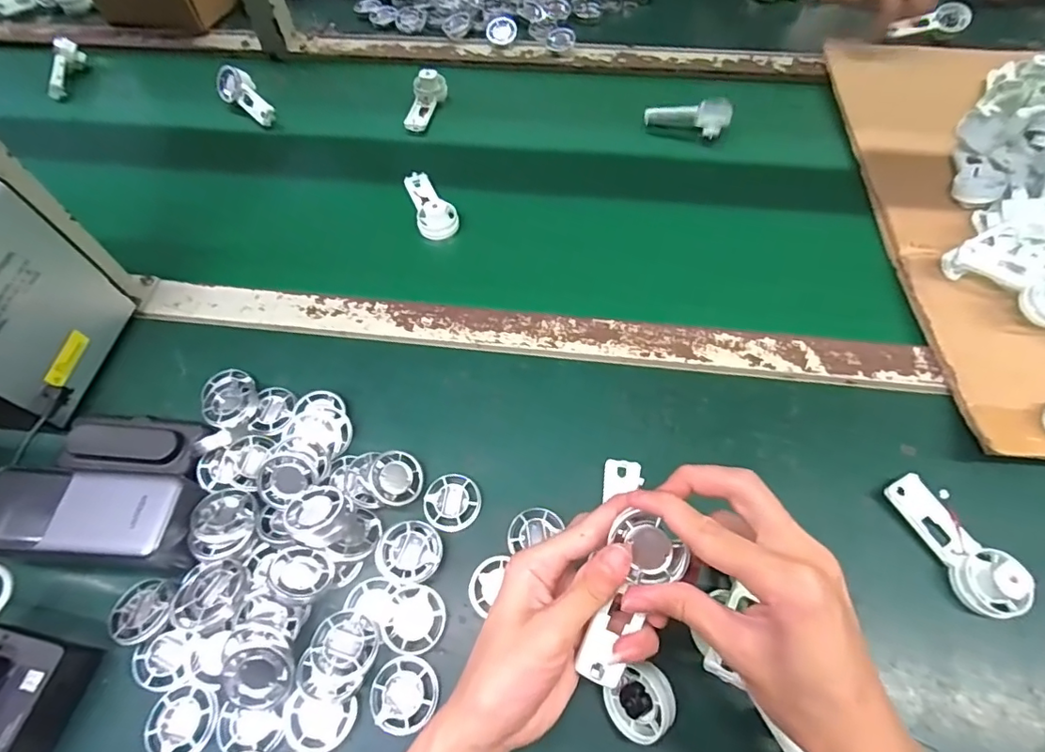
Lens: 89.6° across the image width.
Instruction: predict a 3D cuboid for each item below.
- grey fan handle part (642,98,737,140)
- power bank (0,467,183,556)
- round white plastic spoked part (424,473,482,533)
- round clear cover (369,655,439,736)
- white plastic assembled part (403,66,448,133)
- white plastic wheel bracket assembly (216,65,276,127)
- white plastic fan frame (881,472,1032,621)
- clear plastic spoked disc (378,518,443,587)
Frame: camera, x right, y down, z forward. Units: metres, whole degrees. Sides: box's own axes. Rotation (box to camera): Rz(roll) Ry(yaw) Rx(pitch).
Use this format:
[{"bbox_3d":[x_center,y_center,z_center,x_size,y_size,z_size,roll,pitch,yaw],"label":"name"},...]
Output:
[{"bbox_3d":[0.187,-0.290,0.600,0.092,0.042,0.026,12,62,9],"label":"grey fan handle part"},{"bbox_3d":[-0.291,0.091,0.346,0.130,0.027,0.050,2,59,3],"label":"power bank"},{"bbox_3d":[-0.049,0.090,0.374,0.039,0.010,0.038,-1,60,2],"label":"round white plastic spoked part"},{"bbox_3d":[-0.071,0.191,0.315,0.038,0.005,0.040,-1,60,2],"label":"round clear cover"},{"bbox_3d":[-0.117,-0.334,0.632,0.038,0.027,0.089,3,61,5],"label":"white plastic assembled part"},{"bbox_3d":[-0.336,-0.344,0.649,0.094,0.031,0.038,43,70,7],"label":"white plastic wheel bracket assembly"},{"bbox_3d":[0.286,0.109,0.344,0.034,0.026,0.094,-18,61,-7],"label":"white plastic fan frame"},{"bbox_3d":[-0.074,0.117,0.350,0.040,0.013,0.039,-1,60,2],"label":"clear plastic spoked disc"}]

